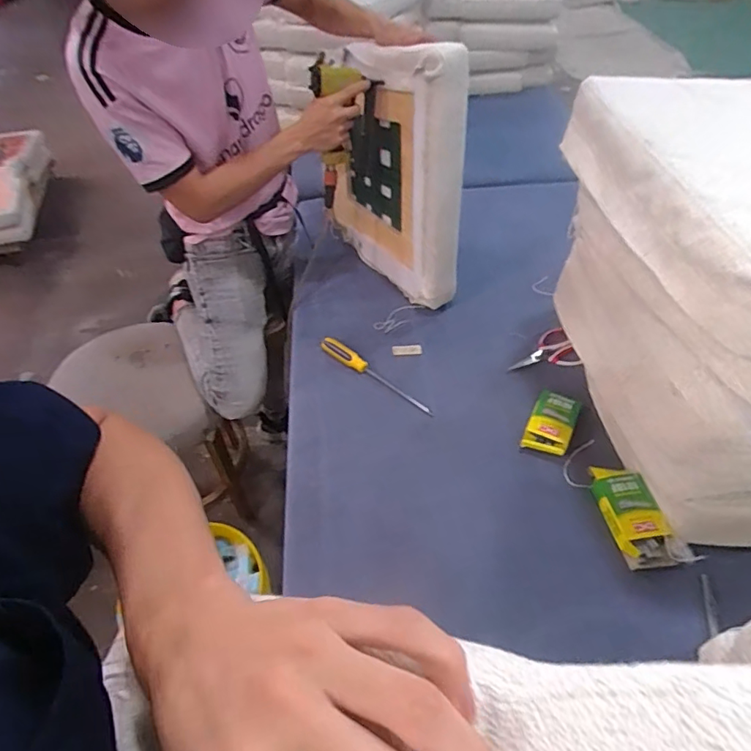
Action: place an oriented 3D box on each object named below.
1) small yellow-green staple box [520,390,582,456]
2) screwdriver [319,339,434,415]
[{"bbox_3d":[0.320,0.088,0.953,0.075,0.022,0.127,22,52,20],"label":"small yellow-green staple box"},{"bbox_3d":[0.001,0.000,1.060,0.288,0.028,0.032,32,56,27],"label":"screwdriver"}]

